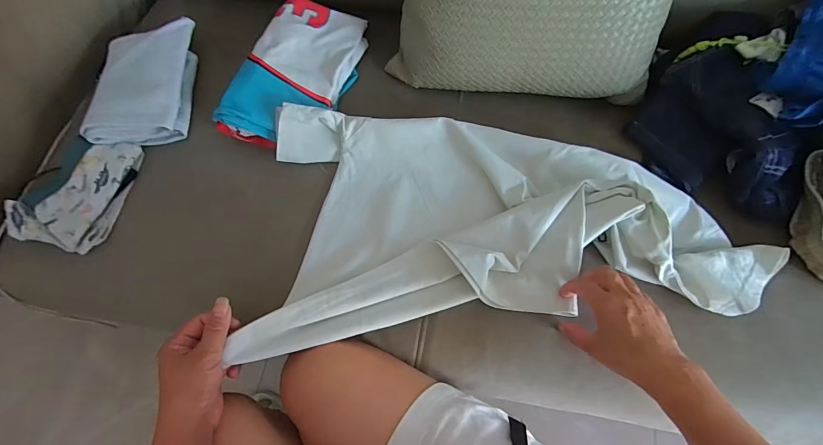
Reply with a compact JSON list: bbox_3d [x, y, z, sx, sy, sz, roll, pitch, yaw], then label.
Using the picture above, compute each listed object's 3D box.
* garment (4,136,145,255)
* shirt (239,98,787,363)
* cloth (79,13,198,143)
[{"bbox_3d":[-0.432,-0.039,0.524,0.091,0.060,0.152,9,70,5],"label":"garment"},{"bbox_3d":[0.104,-0.022,0.499,0.564,0.062,0.300,-6,69,-1],"label":"shirt"},{"bbox_3d":[-0.383,-0.206,0.576,0.117,0.057,0.195,-8,69,-2],"label":"cloth"}]

